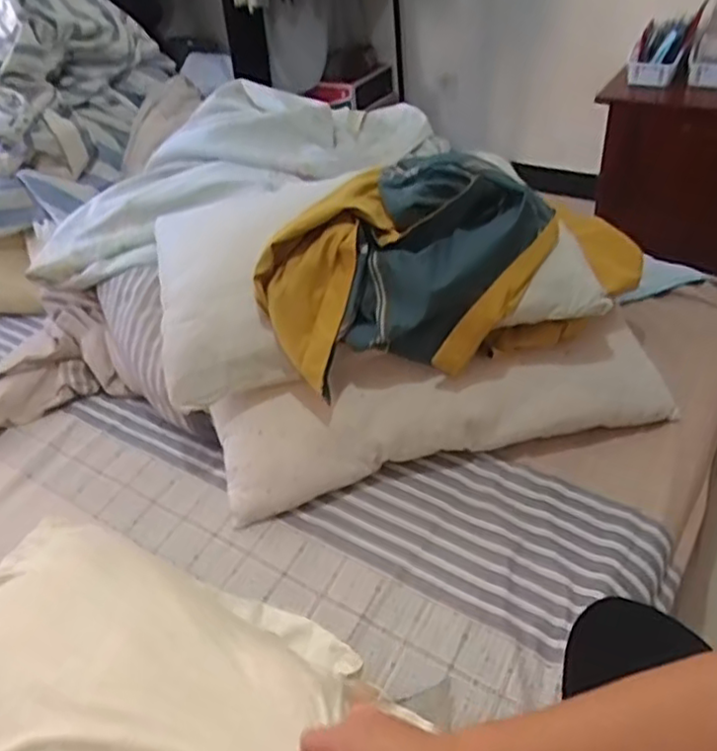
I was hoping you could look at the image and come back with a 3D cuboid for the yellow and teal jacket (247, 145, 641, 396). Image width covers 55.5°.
[{"bbox_3d":[0.133,-0.171,0.944,0.548,0.197,0.251,-16,42,-9],"label":"yellow and teal jacket"}]

